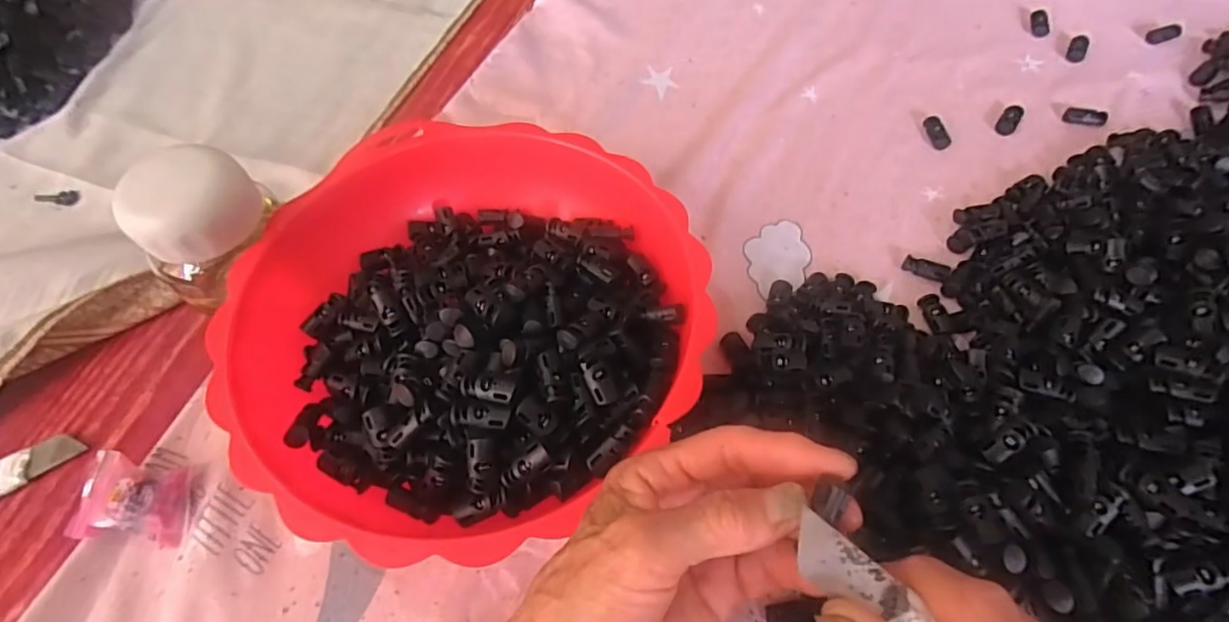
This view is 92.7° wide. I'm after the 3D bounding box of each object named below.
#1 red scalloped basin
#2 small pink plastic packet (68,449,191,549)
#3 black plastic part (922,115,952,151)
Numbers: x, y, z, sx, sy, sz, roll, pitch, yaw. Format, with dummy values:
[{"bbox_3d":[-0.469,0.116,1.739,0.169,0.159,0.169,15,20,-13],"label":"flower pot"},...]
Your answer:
[{"bbox_3d":[-0.076,0.007,0.326,0.238,0.069,0.238,0,58,1],"label":"red scalloped basin"},{"bbox_3d":[-0.252,0.099,0.307,0.058,0.022,0.038,5,58,4],"label":"small pink plastic packet"},{"bbox_3d":[0.248,-0.138,0.451,0.015,0.006,0.032,-9,58,-4],"label":"black plastic part"}]

